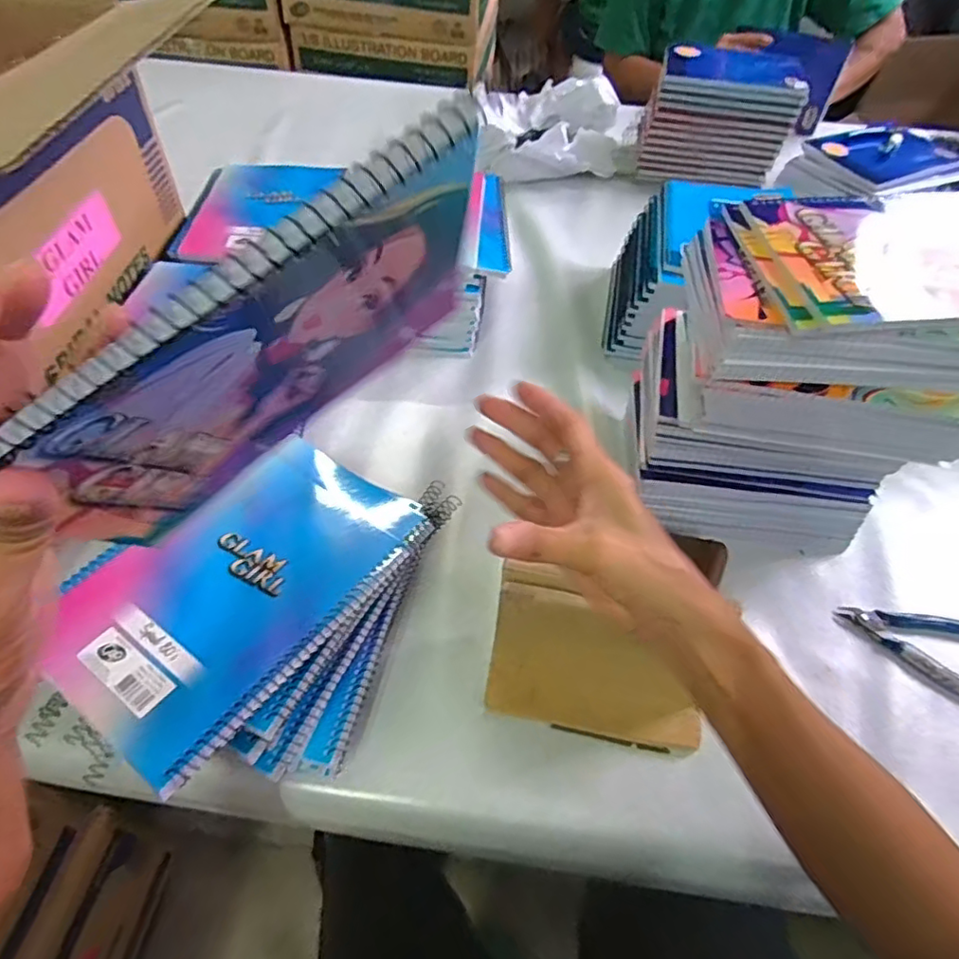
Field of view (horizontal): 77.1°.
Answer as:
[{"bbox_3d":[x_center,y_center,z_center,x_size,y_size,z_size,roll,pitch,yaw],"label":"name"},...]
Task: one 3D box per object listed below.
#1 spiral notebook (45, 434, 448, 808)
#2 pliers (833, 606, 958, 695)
[{"bbox_3d":[-0.149,0.058,0.403,0.147,0.020,0.240,31,55,20],"label":"spiral notebook"},{"bbox_3d":[0.360,0.136,0.492,0.117,0.010,0.073,16,52,9],"label":"pliers"}]

